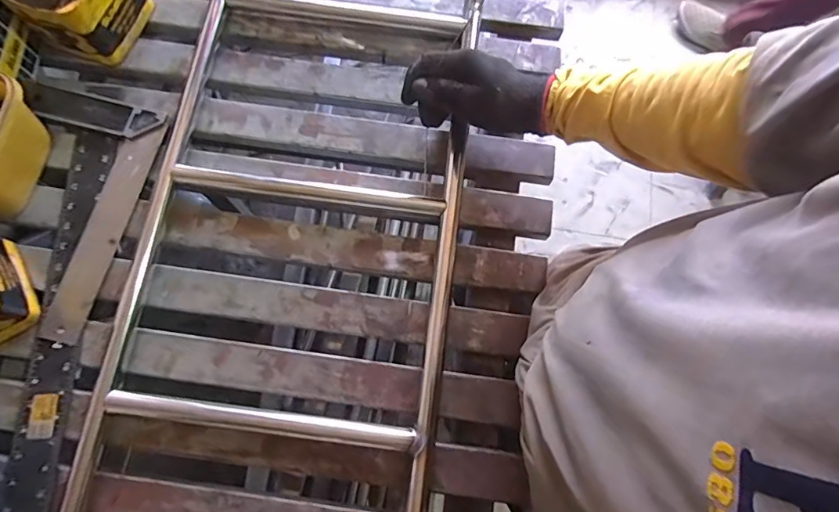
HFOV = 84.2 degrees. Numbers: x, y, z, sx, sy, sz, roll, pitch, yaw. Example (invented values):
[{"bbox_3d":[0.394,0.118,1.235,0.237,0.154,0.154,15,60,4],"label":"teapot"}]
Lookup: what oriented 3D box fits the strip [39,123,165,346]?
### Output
[{"bbox_3d":[-0.379,-0.033,0.556,0.046,0.009,0.268,11,74,3],"label":"strip"}]

